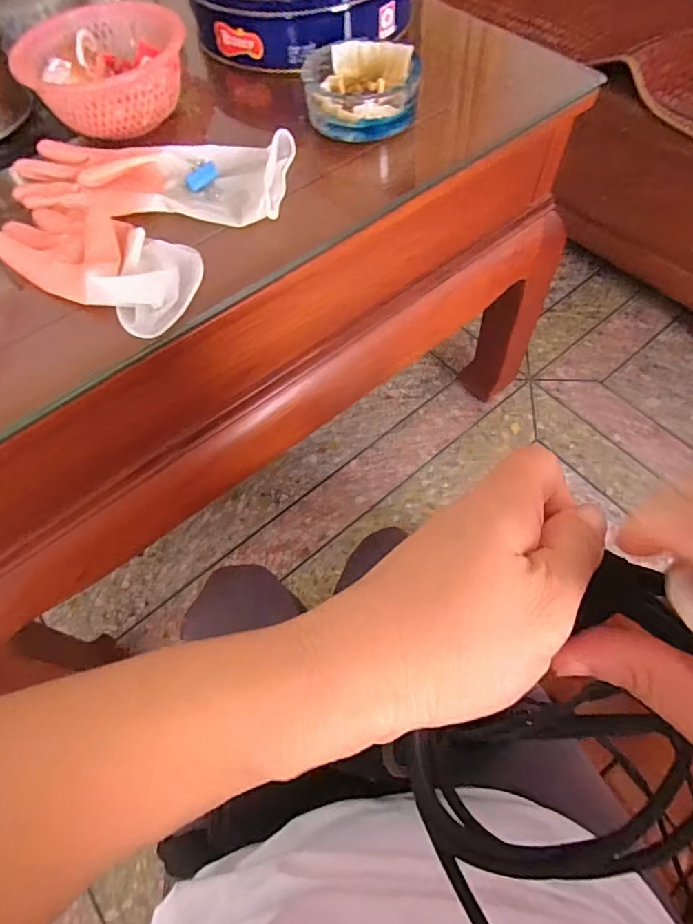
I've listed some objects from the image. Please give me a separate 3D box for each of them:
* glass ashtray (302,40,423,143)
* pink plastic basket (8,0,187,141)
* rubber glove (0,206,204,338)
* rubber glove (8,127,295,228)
[{"bbox_3d":[0.017,-0.408,0.552,0.119,0.054,0.107,-2,62,2],"label":"glass ashtray"},{"bbox_3d":[-0.261,-0.428,0.552,0.133,0.069,0.157,35,70,19],"label":"pink plastic basket"},{"bbox_3d":[-0.231,-0.188,0.459,0.201,0.032,0.094,26,67,16],"label":"rubber glove"},{"bbox_3d":[-0.197,-0.288,0.513,0.272,0.030,0.124,-2,62,3],"label":"rubber glove"}]

